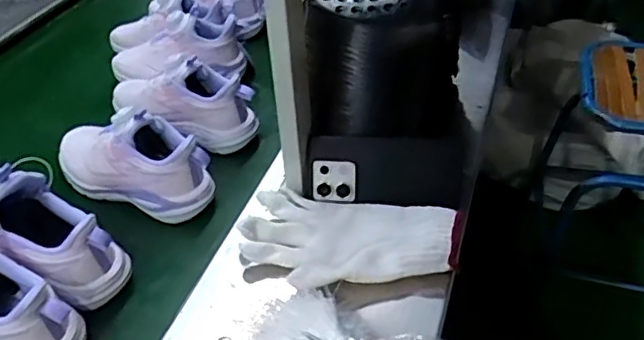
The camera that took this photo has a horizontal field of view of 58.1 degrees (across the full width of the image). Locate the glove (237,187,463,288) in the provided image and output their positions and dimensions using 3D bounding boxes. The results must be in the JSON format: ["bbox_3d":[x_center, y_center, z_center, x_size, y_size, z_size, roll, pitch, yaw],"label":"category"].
[{"bbox_3d":[0.025,0.069,0.578,0.210,0.035,0.117,11,46,15],"label":"glove"}]

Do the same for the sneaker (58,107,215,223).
[{"bbox_3d":[-0.229,-0.018,0.685,0.219,0.108,0.080,14,45,21],"label":"sneaker"}]

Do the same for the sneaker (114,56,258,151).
[{"bbox_3d":[-0.186,-0.101,0.768,0.214,0.105,0.074,22,50,24],"label":"sneaker"}]

